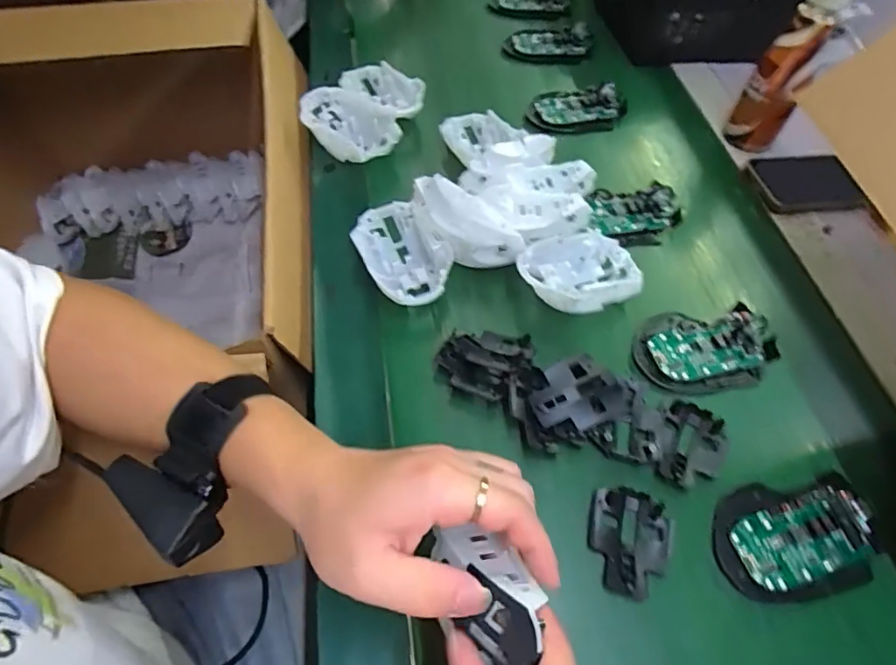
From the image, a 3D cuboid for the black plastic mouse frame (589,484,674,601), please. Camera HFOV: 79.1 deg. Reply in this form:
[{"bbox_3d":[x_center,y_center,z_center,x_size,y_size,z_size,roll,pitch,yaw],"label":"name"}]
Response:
[{"bbox_3d":[0.118,0.134,0.351,0.054,0.010,0.067,19,57,10],"label":"black plastic mouse frame"}]

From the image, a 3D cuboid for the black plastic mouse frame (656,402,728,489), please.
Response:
[{"bbox_3d":[0.178,0.082,0.390,0.042,0.008,0.065,22,58,12],"label":"black plastic mouse frame"}]

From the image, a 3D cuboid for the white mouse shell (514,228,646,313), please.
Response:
[{"bbox_3d":[0.114,-0.052,0.466,0.105,0.030,0.067,-20,59,-16],"label":"white mouse shell"}]

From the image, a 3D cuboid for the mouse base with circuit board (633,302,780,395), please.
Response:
[{"bbox_3d":[0.210,0.008,0.435,0.108,0.022,0.070,-5,56,-7],"label":"mouse base with circuit board"}]

